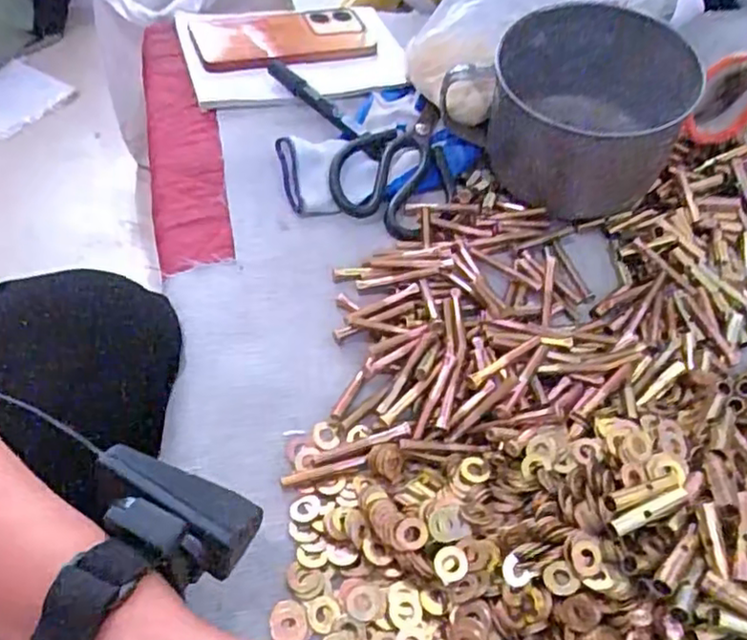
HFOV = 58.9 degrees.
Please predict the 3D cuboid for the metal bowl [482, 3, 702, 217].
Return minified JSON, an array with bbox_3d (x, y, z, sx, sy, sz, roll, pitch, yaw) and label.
[{"bbox_3d":[0.158,-0.158,0.499,0.137,0.099,0.137,4,51,-5],"label":"metal bowl"}]

